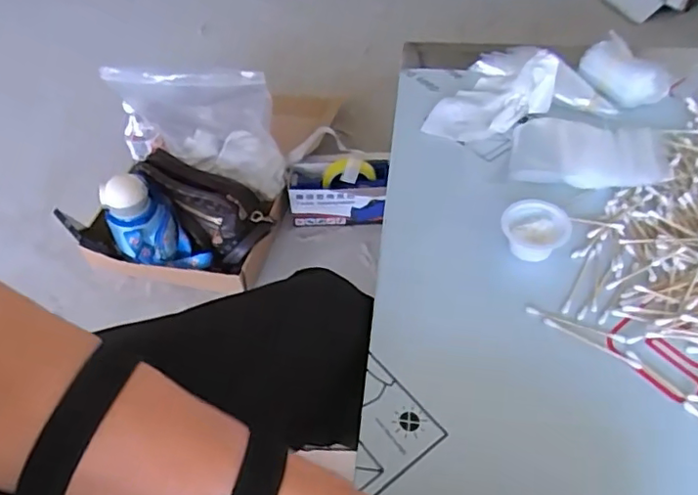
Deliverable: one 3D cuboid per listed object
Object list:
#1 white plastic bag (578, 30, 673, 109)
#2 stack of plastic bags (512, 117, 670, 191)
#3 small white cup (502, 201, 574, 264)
[{"bbox_3d":[0.288,-0.185,0.603,0.047,0.042,0.089,-24,52,-14],"label":"white plastic bag"},{"bbox_3d":[0.224,-0.090,0.540,0.135,0.021,0.076,3,51,8],"label":"stack of plastic bags"},{"bbox_3d":[0.156,-0.014,0.477,0.052,0.029,0.046,23,56,23],"label":"small white cup"}]

